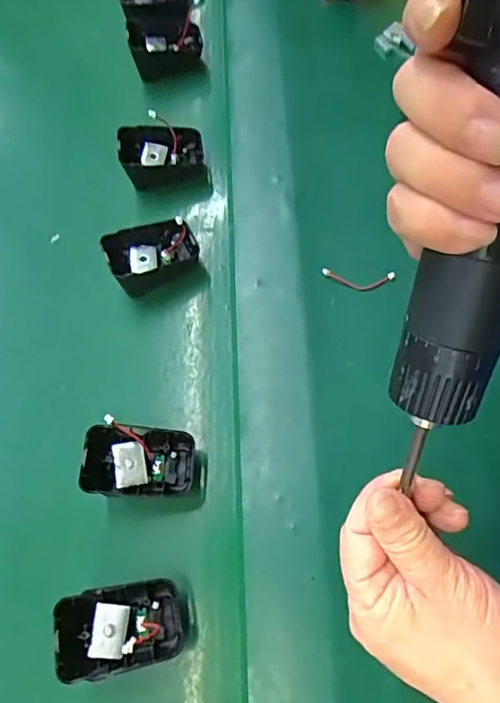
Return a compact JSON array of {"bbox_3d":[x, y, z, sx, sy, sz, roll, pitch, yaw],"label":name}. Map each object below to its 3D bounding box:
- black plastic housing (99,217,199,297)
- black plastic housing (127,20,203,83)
[{"bbox_3d":[-0.075,-0.072,0.428,0.073,0.040,0.049,-17,68,-5],"label":"black plastic housing"},{"bbox_3d":[-0.081,-0.293,0.527,0.067,0.034,0.057,-7,67,-1],"label":"black plastic housing"}]

